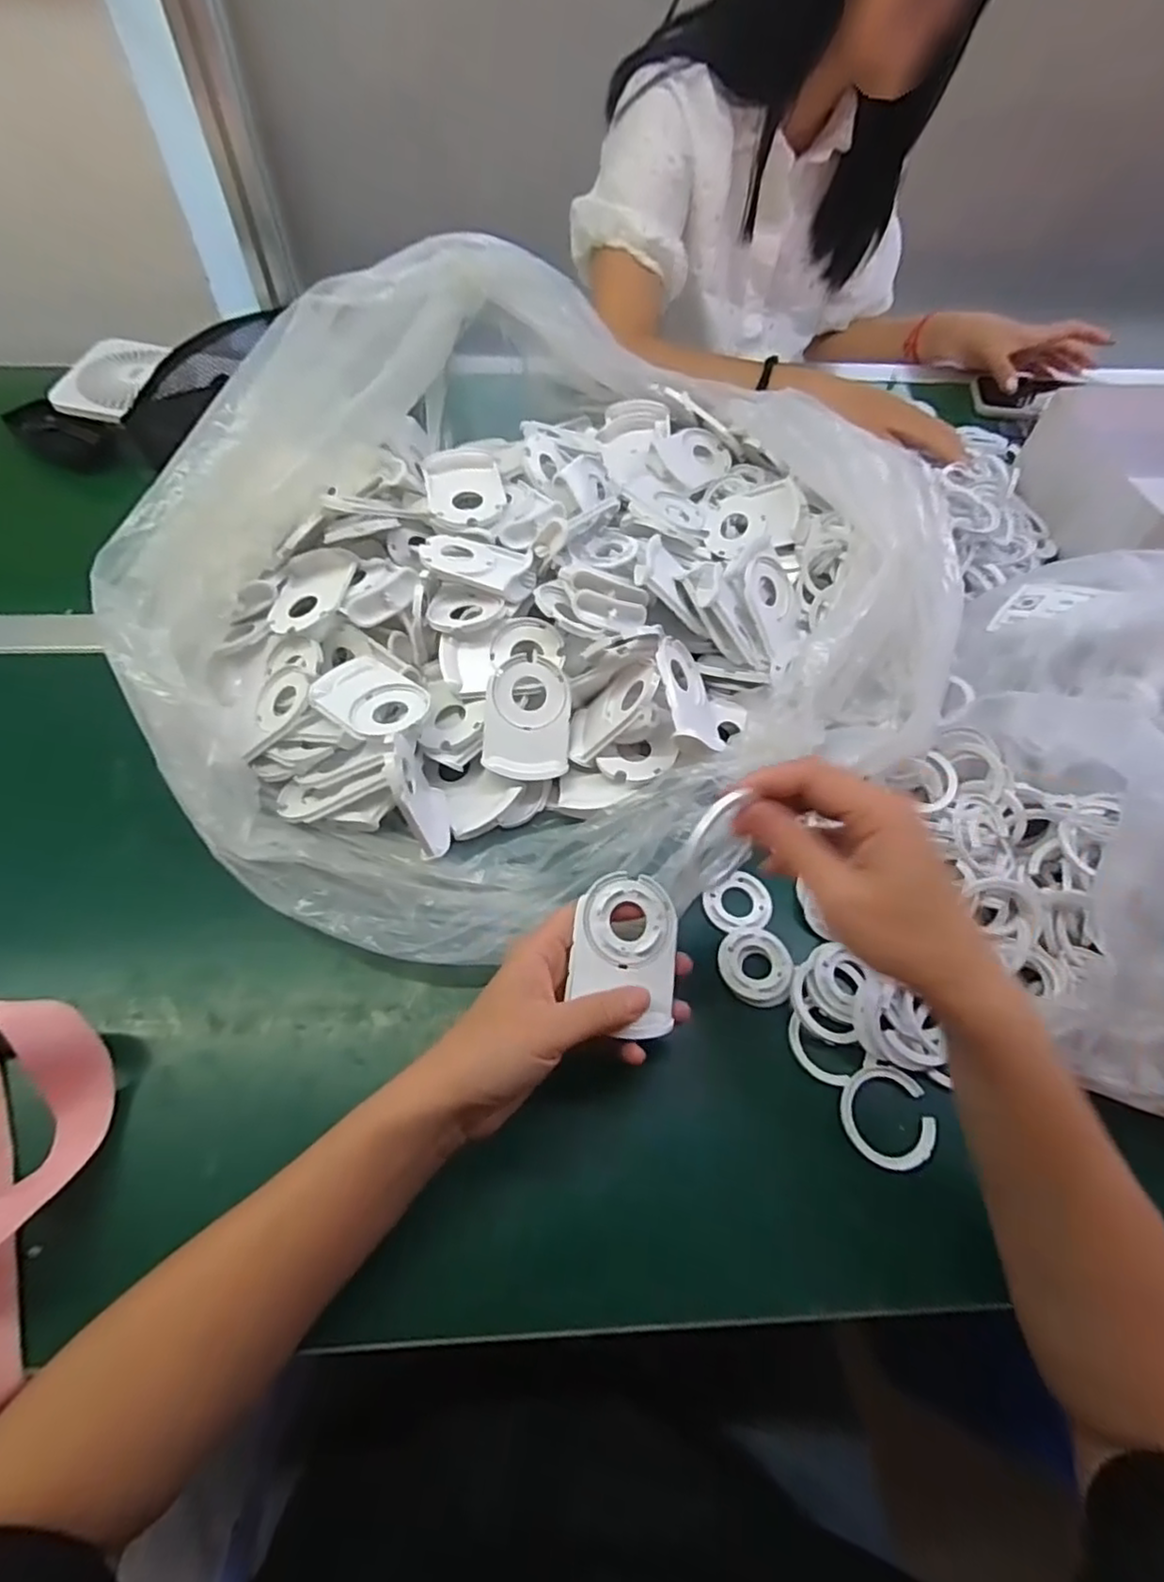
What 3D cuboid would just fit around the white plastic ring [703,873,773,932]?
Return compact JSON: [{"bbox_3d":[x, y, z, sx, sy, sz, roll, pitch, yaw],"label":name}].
[{"bbox_3d":[0.103,0.075,0.431,0.045,0.005,0.038,-25,62,-17],"label":"white plastic ring"}]

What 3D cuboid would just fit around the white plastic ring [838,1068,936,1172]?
[{"bbox_3d":[0.170,0.181,0.365,0.050,0.007,0.051,1,58,-2],"label":"white plastic ring"}]

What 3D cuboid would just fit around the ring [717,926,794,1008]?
[{"bbox_3d":[0.107,0.108,0.405,0.045,0.005,0.046,1,58,-2],"label":"ring"}]

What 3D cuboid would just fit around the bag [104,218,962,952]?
[{"bbox_3d":[-0.041,-0.176,0.478,0.546,0.178,0.513,-27,63,-18],"label":"bag"}]

